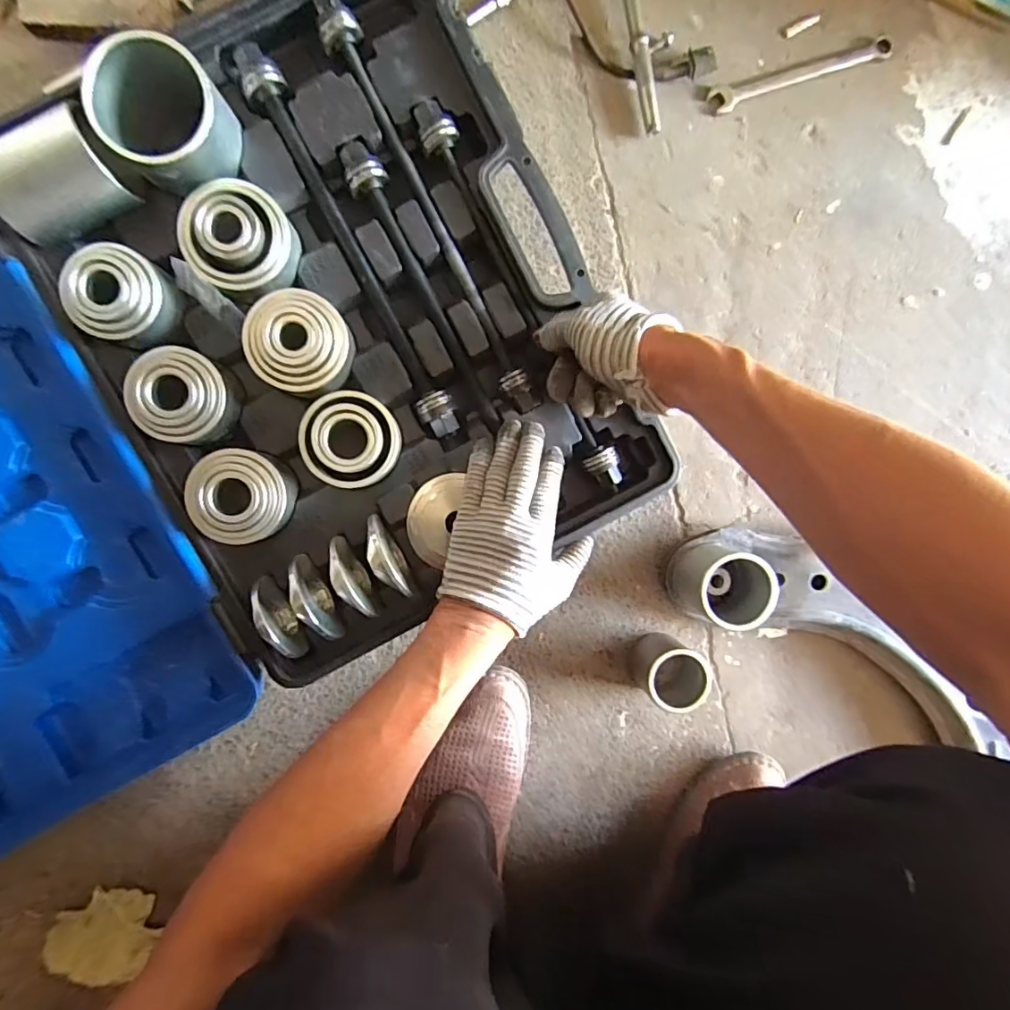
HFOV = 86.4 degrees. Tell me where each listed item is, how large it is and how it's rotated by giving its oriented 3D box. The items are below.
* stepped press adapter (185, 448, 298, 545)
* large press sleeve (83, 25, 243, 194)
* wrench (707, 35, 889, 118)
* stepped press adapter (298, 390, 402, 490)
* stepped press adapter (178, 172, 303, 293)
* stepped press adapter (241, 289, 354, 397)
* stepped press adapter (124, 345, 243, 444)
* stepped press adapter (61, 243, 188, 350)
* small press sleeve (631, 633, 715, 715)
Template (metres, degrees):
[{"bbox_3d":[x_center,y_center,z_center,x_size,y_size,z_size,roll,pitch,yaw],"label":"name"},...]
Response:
[{"bbox_3d":[-0.211,-0.007,0.433,0.071,0.044,0.072,5,92,-5],"label":"stepped press adapter"},{"bbox_3d":[-0.252,-0.288,0.402,0.084,0.062,0.084,0,92,-5],"label":"large press sleeve"},{"bbox_3d":[0.284,-0.411,0.512,0.185,0.004,0.024,-19,94,-4],"label":"wrench"},{"bbox_3d":[-0.128,-0.054,0.446,0.073,0.041,0.076,0,92,-5],"label":"stepped press adapter"},{"bbox_3d":[-0.210,-0.209,0.418,0.080,0.045,0.077,0,92,-5],"label":"stepped press adapter"},{"bbox_3d":[-0.165,-0.129,0.431,0.077,0.046,0.079,-42,95,-2],"label":"stepped press adapter"},{"bbox_3d":[-0.254,-0.086,0.430,0.072,0.054,0.073,5,92,-5],"label":"stepped press adapter"},{"bbox_3d":[-0.294,-0.159,0.419,0.062,0.052,0.071,30,90,-5],"label":"stepped press adapter"},{"bbox_3d":[0.152,0.154,0.499,0.057,0.059,0.056,28,90,-5],"label":"small press sleeve"}]

